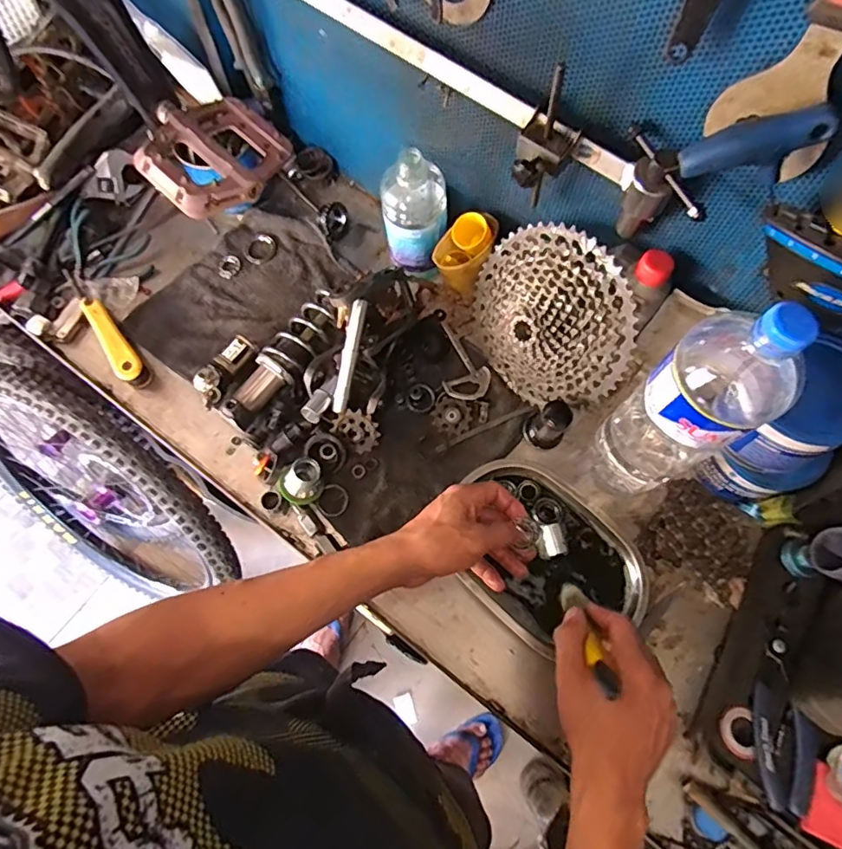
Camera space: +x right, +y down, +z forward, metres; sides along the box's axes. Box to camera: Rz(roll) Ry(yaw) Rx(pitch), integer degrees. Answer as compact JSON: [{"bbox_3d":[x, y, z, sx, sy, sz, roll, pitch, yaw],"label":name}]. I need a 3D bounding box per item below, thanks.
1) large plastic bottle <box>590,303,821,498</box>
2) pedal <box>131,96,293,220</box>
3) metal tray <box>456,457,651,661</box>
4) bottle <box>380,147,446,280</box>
[{"bbox_3d":[0.237,-0.011,0.489,0.099,0.316,0.088,-29,71,-9],"label":"large plastic bottle"},{"bbox_3d":[-0.167,-0.222,0.450,0.094,0.027,0.109,39,75,14],"label":"pedal"},{"bbox_3d":[0.128,0.139,0.582,0.213,0.019,0.152,39,75,14],"label":"metal tray"},{"bbox_3d":[-0.008,-0.235,0.647,0.072,0.166,0.066,0,69,1],"label":"bottle"}]

